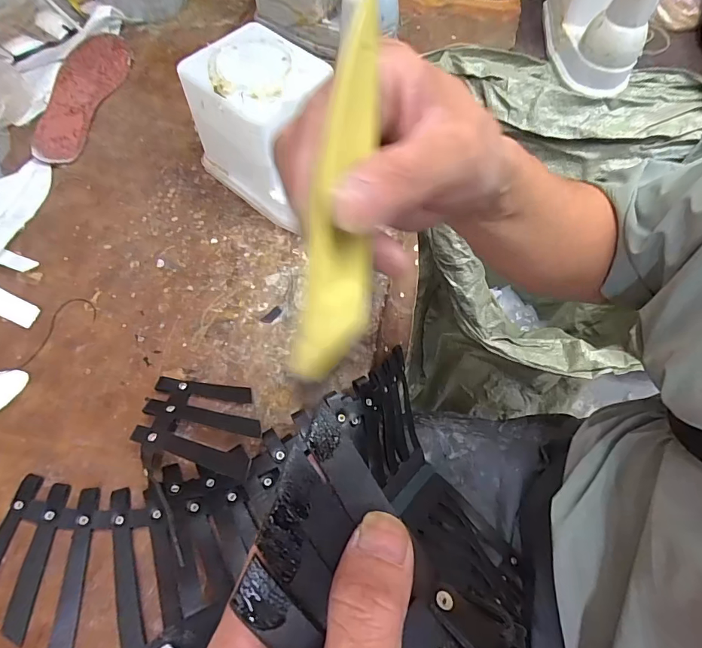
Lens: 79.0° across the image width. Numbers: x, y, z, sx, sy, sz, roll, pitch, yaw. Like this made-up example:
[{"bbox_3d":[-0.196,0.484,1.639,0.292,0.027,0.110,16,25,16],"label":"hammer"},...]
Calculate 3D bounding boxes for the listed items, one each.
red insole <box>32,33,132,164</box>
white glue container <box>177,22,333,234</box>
[{"bbox_3d":[-0.326,-0.286,0.523,0.066,0.006,0.228,8,63,-9],"label":"red insole"},{"bbox_3d":[-0.086,-0.198,0.426,0.124,0.124,0.099,38,68,15],"label":"white glue container"}]

